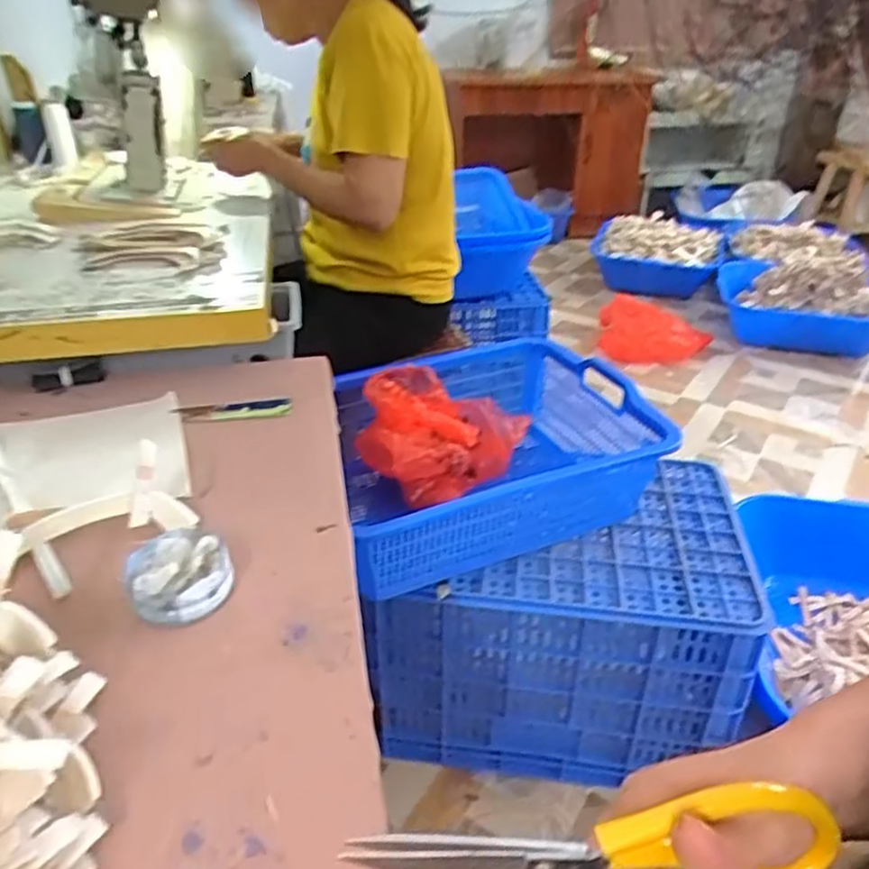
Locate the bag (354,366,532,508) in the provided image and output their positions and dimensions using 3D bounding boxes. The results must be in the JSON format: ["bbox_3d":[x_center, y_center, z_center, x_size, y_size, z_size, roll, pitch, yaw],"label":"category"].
[{"bbox_3d":[-0.010,0.004,1.103,0.239,0.136,0.223,-28,42,-37],"label":"bag"}]

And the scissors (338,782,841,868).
[{"bbox_3d":[0.060,0.171,0.271,0.190,0.096,0.011,8,28,-12],"label":"scissors"}]

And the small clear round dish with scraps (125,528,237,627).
[{"bbox_3d":[-0.181,0.099,0.502,0.069,0.034,0.074,0,32,0],"label":"small clear round dish with scraps"}]

